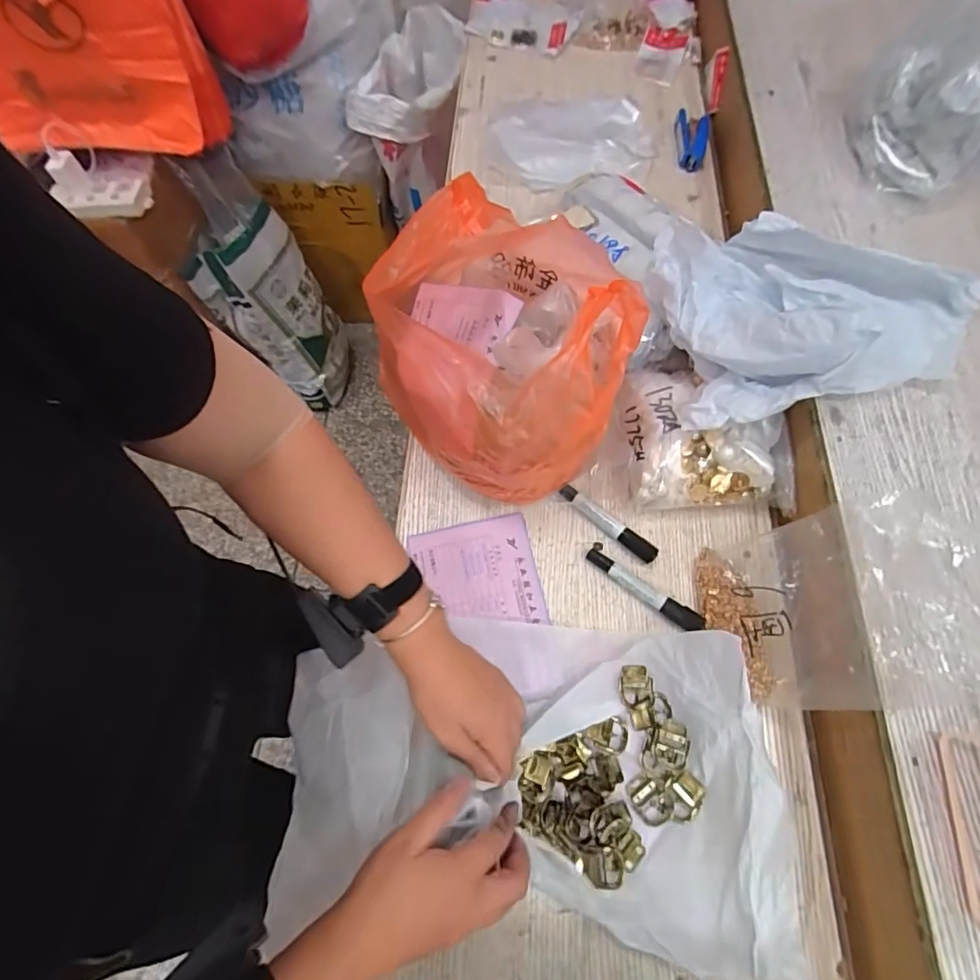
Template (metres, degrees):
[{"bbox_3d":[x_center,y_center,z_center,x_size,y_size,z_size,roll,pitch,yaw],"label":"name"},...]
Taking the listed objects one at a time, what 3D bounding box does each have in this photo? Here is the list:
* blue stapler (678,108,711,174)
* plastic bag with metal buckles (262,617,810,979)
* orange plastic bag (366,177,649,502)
[{"bbox_3d":[0.328,-0.573,0.873,0.055,0.033,0.115,14,66,10],"label":"blue stapler"},{"bbox_3d":[0.025,0.255,0.483,0.442,0.073,0.259,2,64,5],"label":"plastic bag with metal buckles"},{"bbox_3d":[0.019,-0.152,0.548,0.244,0.236,0.248,9,65,8],"label":"orange plastic bag"}]

